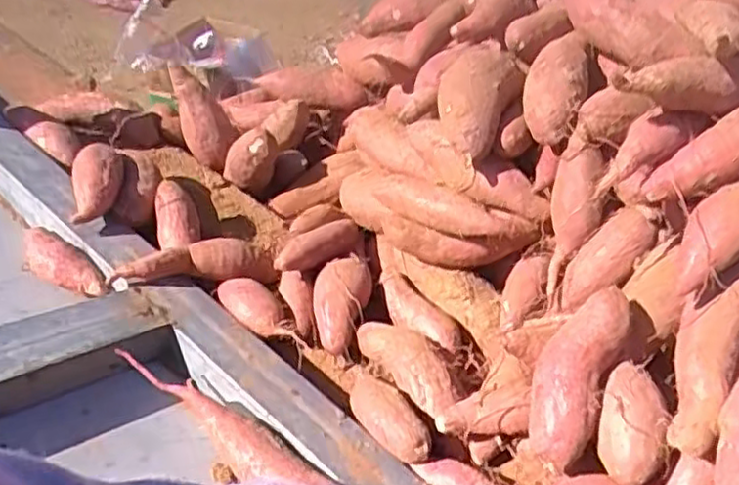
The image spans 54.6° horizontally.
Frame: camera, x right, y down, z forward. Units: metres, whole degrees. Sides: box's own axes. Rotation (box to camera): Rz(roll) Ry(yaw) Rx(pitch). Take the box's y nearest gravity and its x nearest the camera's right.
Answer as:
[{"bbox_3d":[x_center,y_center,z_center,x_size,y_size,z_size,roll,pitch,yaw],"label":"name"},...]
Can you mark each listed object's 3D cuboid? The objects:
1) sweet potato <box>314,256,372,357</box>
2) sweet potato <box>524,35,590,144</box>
[{"bbox_3d":[-0.027,0.050,0.642,0.046,0.032,0.096,9,52,7],"label":"sweet potato"},{"bbox_3d":[0.165,-0.146,0.622,0.051,0.040,0.139,14,55,14],"label":"sweet potato"}]

